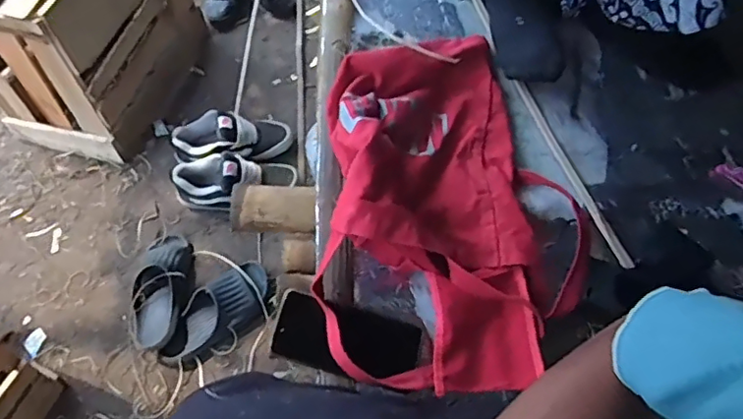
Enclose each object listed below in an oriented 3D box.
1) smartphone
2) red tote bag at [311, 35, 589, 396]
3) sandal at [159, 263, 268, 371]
[{"bbox_3d":[-0.026,0.147,0.652,0.164,0.016,0.075,16,64,-9],"label":"smartphone"},{"bbox_3d":[0.099,-0.032,0.713,0.312,0.102,0.483,3,65,-3],"label":"red tote bag"},{"bbox_3d":[-0.317,0.220,1.167,0.254,0.073,0.120,-32,71,-17],"label":"sandal"}]

